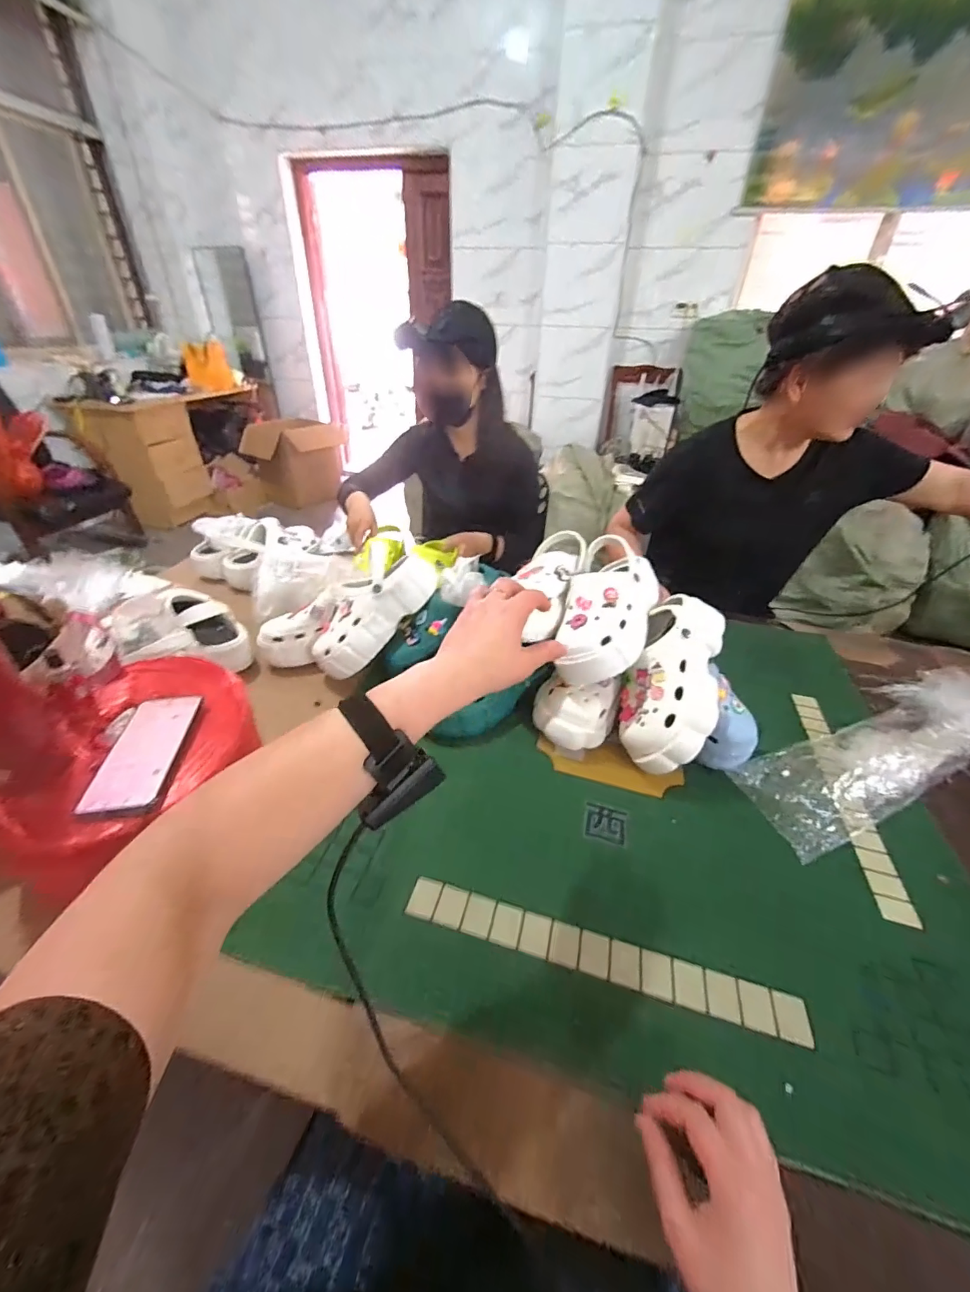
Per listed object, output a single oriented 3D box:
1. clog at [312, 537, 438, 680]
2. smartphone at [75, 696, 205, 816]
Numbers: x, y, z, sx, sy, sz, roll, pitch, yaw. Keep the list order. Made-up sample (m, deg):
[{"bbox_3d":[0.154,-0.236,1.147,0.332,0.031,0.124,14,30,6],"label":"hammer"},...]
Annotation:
[{"bbox_3d":[-0.203,-0.063,0.791,0.252,0.089,0.123,-49,48,2],"label":"clog"},{"bbox_3d":[-0.373,0.112,0.512,0.076,0.016,0.164,-4,36,-9],"label":"smartphone"}]

